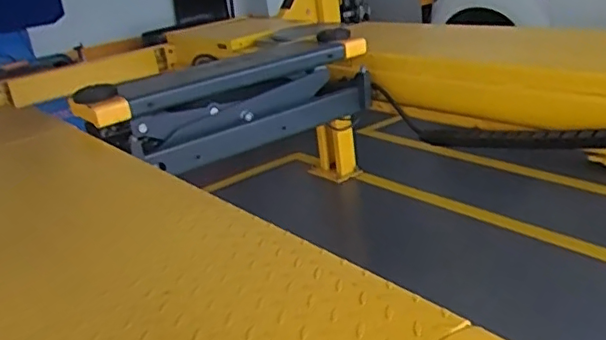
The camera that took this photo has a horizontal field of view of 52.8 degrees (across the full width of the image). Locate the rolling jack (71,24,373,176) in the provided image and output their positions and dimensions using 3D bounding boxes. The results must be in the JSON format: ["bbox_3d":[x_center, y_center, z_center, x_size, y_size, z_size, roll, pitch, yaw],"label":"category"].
[{"bbox_3d":[-0.200,-0.196,1.802,0.879,0.256,0.298,-23,25,-34],"label":"rolling jack"}]

